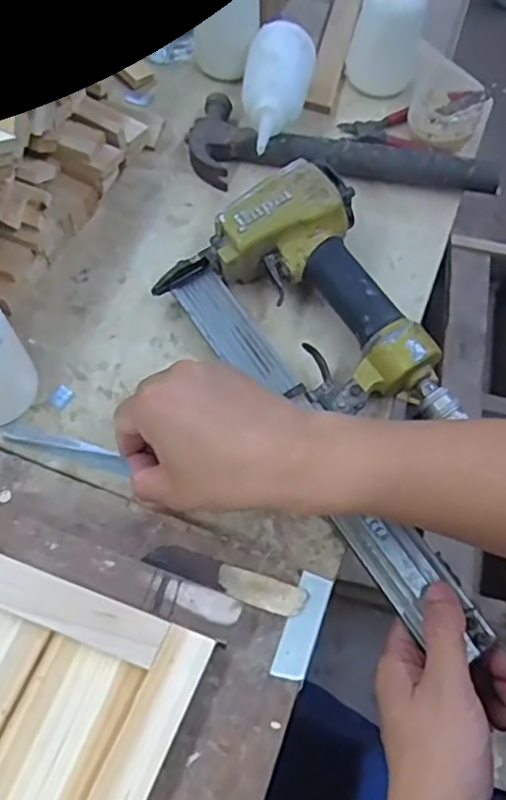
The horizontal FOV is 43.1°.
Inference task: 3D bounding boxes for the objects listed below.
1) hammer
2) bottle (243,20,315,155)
[{"bbox_3d":[0.078,-0.226,0.577,0.265,0.035,0.090,3,58,0],"label":"hammer"},{"bbox_3d":[0.018,-0.269,0.564,0.058,0.051,0.149,9,58,4],"label":"bottle"}]

